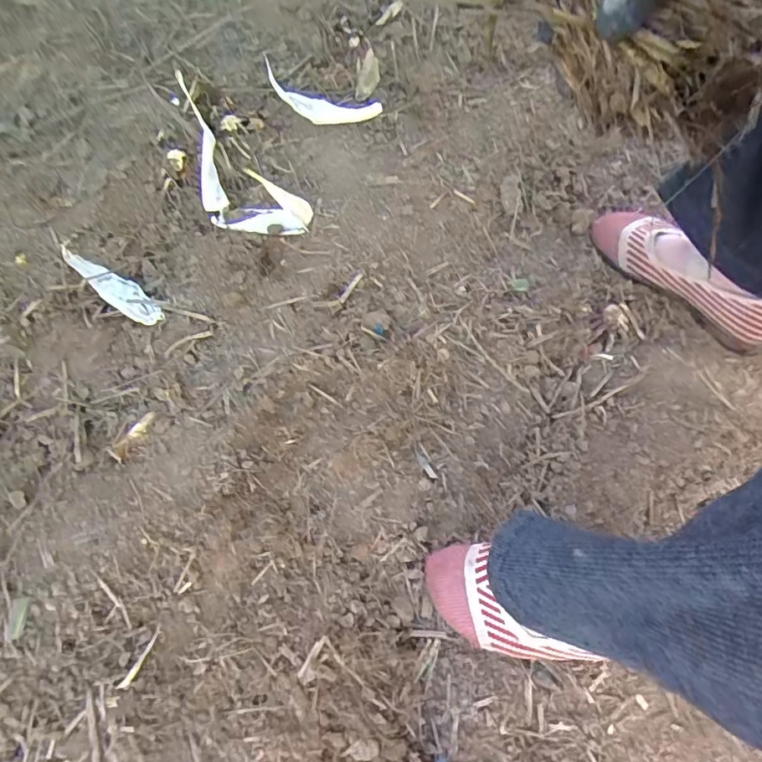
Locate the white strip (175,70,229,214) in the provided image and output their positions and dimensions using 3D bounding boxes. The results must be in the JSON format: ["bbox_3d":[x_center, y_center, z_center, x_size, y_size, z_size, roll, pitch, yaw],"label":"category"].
[{"bbox_3d":[-0.243,-0.324,0.673,0.031,0.023,0.212,-14,84,-8],"label":"white strip"}]

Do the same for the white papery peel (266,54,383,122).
[{"bbox_3d":[-0.091,-0.402,0.704,0.175,0.022,0.063,26,70,7],"label":"white papery peel"}]

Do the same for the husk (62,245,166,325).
[{"bbox_3d":[-0.327,-0.116,0.612,0.164,0.028,0.039,39,73,10],"label":"husk"}]

